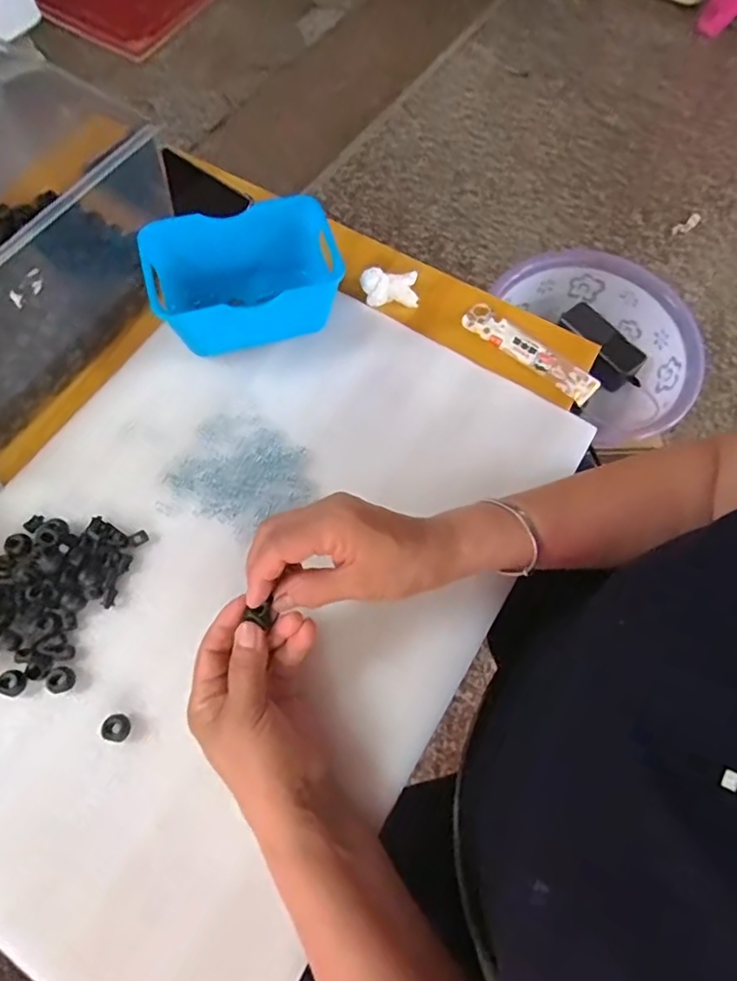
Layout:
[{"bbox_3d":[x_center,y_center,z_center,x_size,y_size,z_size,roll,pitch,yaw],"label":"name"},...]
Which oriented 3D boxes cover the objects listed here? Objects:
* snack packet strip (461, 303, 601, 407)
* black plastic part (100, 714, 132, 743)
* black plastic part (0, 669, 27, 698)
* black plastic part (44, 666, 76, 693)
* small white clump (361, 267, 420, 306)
[{"bbox_3d":[0.145,-0.126,0.505,0.134,0.011,0.030,38,87,12],"label":"snack packet strip"},{"bbox_3d":[-0.168,0.158,0.373,0.015,0.010,0.017,17,71,6],"label":"black plastic part"},{"bbox_3d":[-0.243,0.130,0.380,0.017,0.009,0.017,0,70,0],"label":"black plastic part"},{"bbox_3d":[-0.212,0.130,0.385,0.015,0.012,0.017,-1,70,-1],"label":"black plastic part"},{"bbox_3d":[0.020,-0.189,0.520,0.052,0.018,0.031,-3,70,-2],"label":"small white clump"}]

